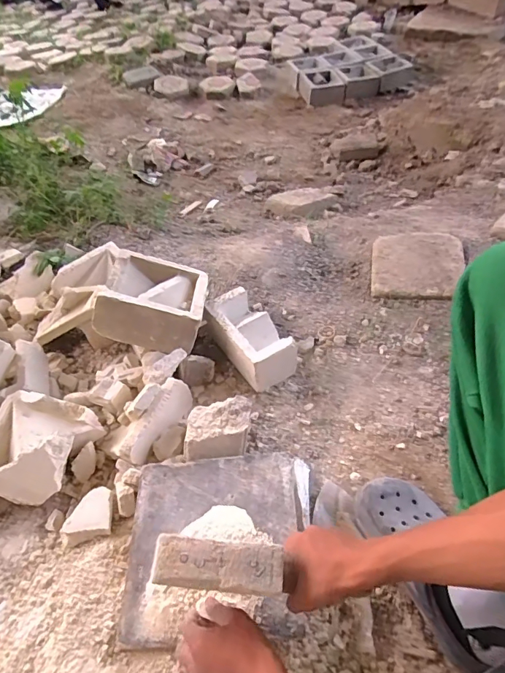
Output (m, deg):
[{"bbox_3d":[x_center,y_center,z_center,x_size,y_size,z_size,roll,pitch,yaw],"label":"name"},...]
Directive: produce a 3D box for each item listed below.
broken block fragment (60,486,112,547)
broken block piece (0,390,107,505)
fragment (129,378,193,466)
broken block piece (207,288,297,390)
[{"bbox_3d":[-0.252,0.287,0.685,0.058,0.028,0.093,21,54,23],"label":"broken block fragment"},{"bbox_3d":[-0.383,0.189,0.759,0.172,0.077,0.179,17,52,20],"label":"broken block piece"},{"bbox_3d":[-0.165,0.157,0.797,0.045,0.073,0.171,11,51,15],"label":"fragment"},{"bbox_3d":[-0.005,0.001,0.910,0.106,0.094,0.207,-29,52,-18],"label":"broken block piece"}]

